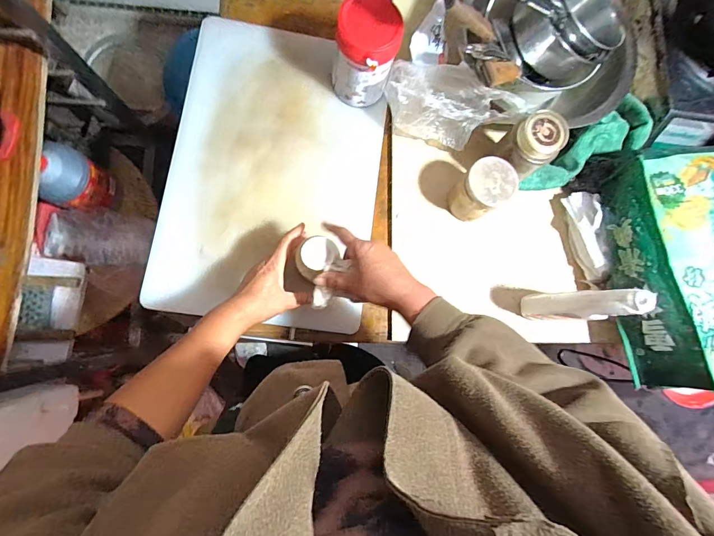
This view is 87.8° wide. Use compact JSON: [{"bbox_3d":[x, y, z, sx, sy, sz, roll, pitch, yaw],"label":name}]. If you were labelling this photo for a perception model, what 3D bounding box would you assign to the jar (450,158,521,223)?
[{"bbox_3d":[0.210,-0.133,0.631,0.078,0.092,0.085,1,85,-7],"label":"jar"}]

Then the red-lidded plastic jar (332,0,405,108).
[{"bbox_3d":[0.012,-0.345,0.607,0.100,0.146,0.085,1,85,-7],"label":"red-lidded plastic jar"}]

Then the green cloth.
[{"bbox_3d":[0.420,-0.212,0.680,0.261,0.056,0.086,-34,90,4],"label":"green cloth"}]

